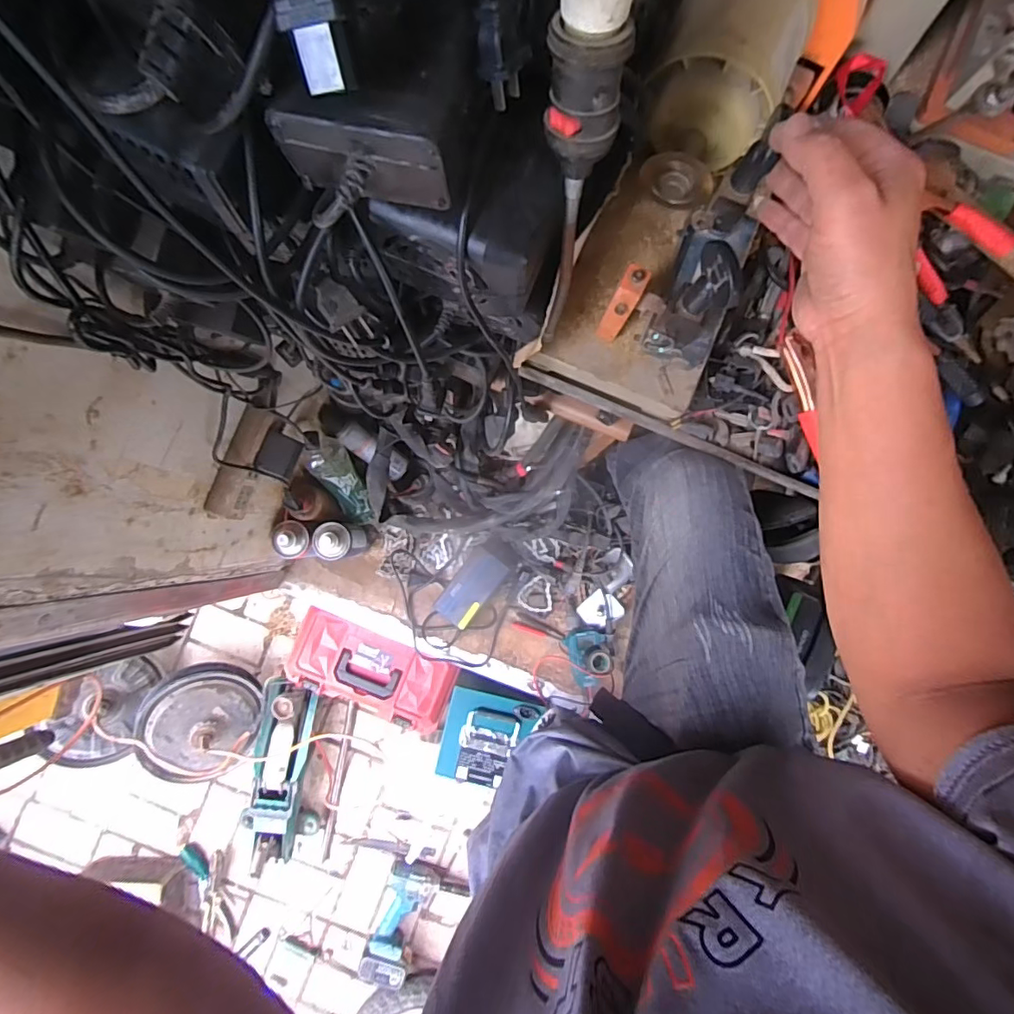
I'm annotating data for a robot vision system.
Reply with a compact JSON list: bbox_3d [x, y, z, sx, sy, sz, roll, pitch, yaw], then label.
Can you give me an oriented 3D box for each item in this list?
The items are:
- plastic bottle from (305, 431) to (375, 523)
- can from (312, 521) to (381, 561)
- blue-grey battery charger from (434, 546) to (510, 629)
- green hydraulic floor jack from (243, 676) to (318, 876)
[{"bbox_3d":[-0.289,-0.043,0.935,0.062,0.199,0.054,-22,43,-2],"label":"plastic bottle"},{"bbox_3d":[-0.291,0.062,0.965,0.076,0.171,0.065,-1,86,0],"label":"can"},{"bbox_3d":[-0.068,0.151,1.007,0.073,0.053,0.147,40,87,2],"label":"blue-grey battery charger"},{"bbox_3d":[-0.528,0.624,1.251,0.150,0.110,0.427,5,86,0],"label":"green hydraulic floor jack"}]

